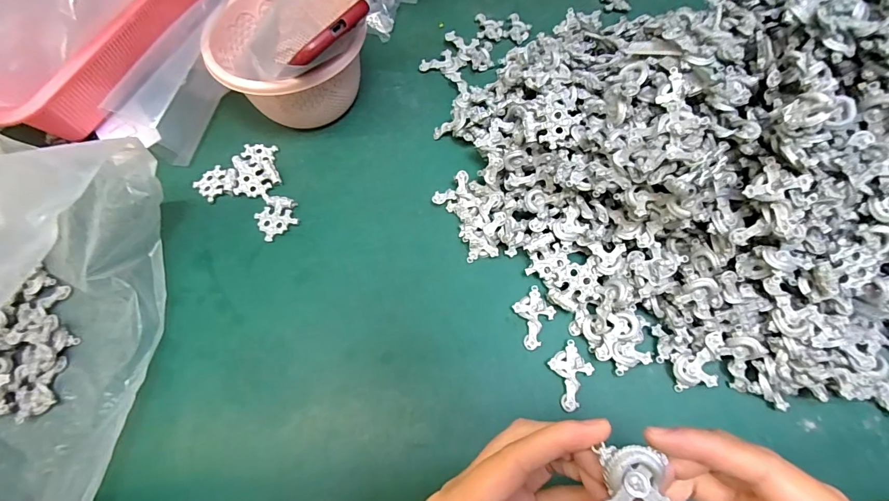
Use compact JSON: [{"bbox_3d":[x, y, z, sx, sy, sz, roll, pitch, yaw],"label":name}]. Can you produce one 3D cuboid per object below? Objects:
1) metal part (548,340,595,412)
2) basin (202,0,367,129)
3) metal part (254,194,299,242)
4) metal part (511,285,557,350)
[{"bbox_3d":[0.100,0.096,0.316,0.031,0.005,0.048,-14,66,-4],"label":"metal part"},{"bbox_3d":[-0.144,-0.180,0.401,0.152,0.100,0.121,-1,65,2],"label":"basin"},{"bbox_3d":[-0.161,-0.036,0.389,0.037,0.007,0.045,-25,67,-9],"label":"metal part"},{"bbox_3d":[0.076,0.054,0.336,0.031,0.005,0.048,-15,66,-4],"label":"metal part"}]

